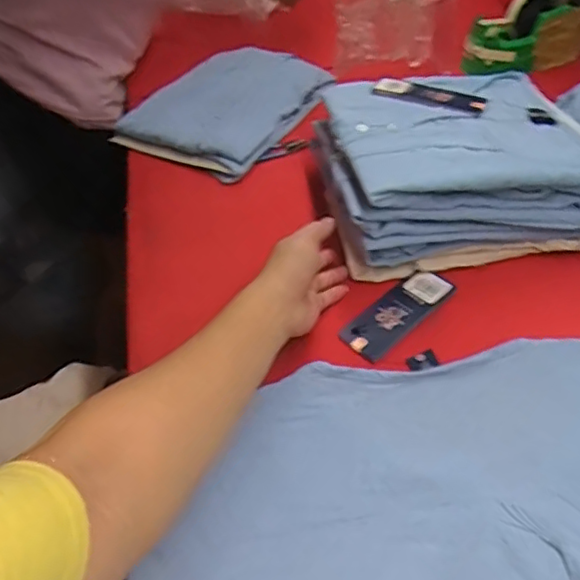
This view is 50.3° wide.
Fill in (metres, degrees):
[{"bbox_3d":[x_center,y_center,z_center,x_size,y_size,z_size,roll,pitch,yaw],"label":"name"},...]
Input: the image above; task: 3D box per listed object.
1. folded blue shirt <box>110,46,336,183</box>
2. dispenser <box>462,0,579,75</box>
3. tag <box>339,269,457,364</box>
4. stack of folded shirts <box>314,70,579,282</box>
[{"bbox_3d":[-0.087,-0.250,0.812,0.226,0.035,0.250,19,49,17],"label":"folded blue shirt"},{"bbox_3d":[0.331,-0.361,0.863,0.178,0.096,0.057,-14,48,-13],"label":"dispenser"},{"bbox_3d":[0.102,0.021,0.582,0.117,0.007,0.045,-38,63,-23],"label":"tag"},{"bbox_3d":[0.168,-0.143,0.650,0.261,0.103,0.227,-9,47,-2],"label":"stack of folded shirts"}]

